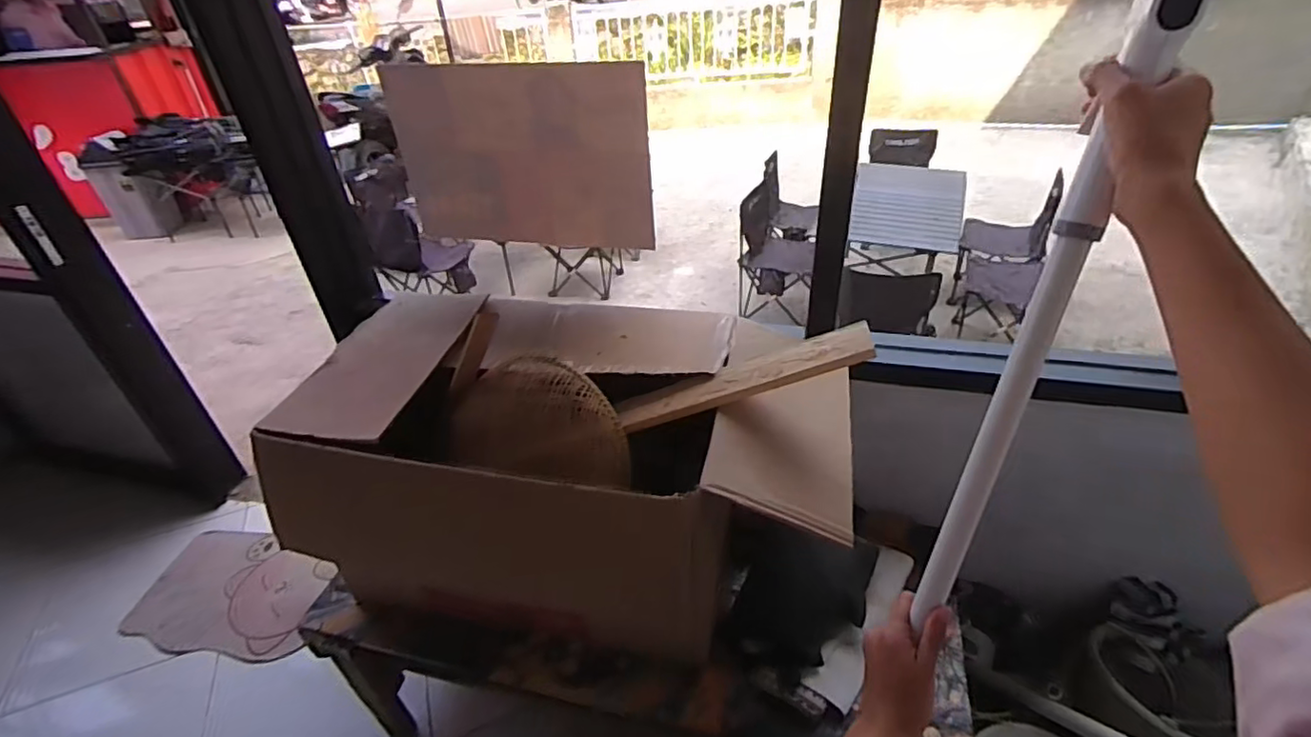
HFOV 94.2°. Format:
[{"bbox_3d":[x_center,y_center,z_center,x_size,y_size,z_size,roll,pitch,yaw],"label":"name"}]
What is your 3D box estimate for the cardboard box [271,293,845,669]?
[{"bbox_3d":[-0.130,0.188,1.096,0.897,0.470,0.467,3,37,10],"label":"cardboard box"}]

